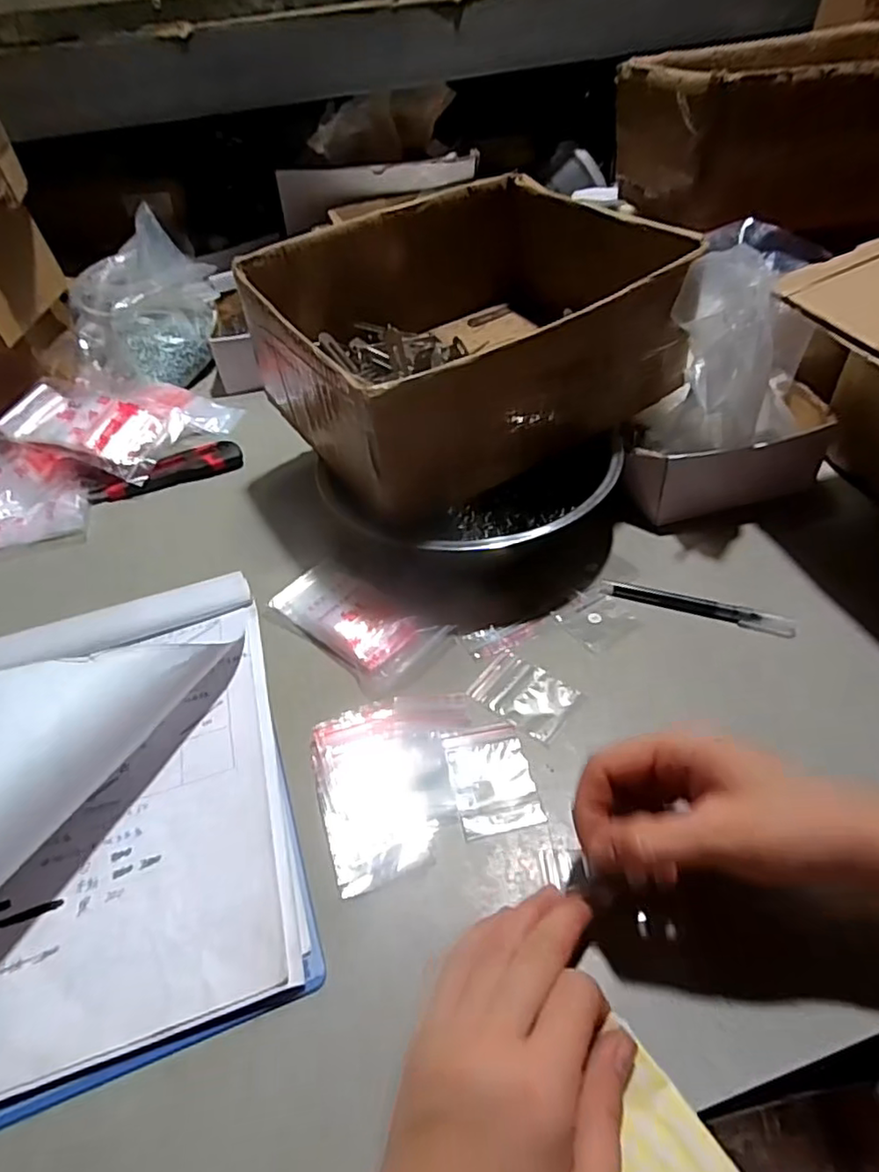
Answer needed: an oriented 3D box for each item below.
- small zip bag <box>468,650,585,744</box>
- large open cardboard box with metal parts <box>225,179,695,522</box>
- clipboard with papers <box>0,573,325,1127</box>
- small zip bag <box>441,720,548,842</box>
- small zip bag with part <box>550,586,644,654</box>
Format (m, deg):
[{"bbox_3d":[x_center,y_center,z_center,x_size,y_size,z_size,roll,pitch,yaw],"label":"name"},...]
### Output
[{"bbox_3d":[0.060,0.075,0.430,0.066,0.004,0.047,29,54,30],"label":"small zip bag"},{"bbox_3d":[0.014,-0.219,0.532,0.302,0.142,0.274,-29,49,-20],"label":"large open cardboard box with metal parts"},{"bbox_3d":[-0.219,0.097,0.361,0.225,0.105,0.310,-16,45,-10],"label":"clipboard with papers"},{"bbox_3d":[0.033,0.121,0.391,0.050,0.006,0.071,-11,45,-5],"label":"small zip bag"},{"bbox_3d":[0.121,0.025,0.474,0.050,0.005,0.049,-29,49,-21],"label":"small zip bag with part"}]

